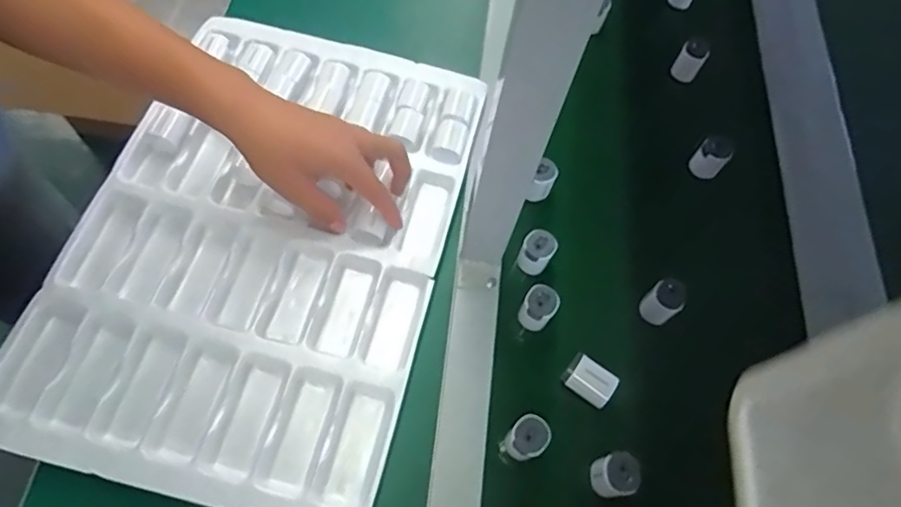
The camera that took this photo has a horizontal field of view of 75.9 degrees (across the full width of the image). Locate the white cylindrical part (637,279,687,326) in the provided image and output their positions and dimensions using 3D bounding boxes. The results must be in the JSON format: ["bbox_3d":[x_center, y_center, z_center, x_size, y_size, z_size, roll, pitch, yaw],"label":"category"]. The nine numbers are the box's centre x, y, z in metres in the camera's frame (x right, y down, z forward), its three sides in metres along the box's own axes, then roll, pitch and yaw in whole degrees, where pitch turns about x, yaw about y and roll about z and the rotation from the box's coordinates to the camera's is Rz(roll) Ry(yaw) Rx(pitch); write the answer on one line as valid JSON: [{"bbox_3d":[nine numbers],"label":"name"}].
[{"bbox_3d":[0.198,0.045,0.537,0.037,0.041,0.031,-34,70,-16],"label":"white cylindrical part"}]

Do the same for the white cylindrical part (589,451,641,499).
[{"bbox_3d":[0.132,0.178,0.463,0.030,0.035,0.032,1,64,-2],"label":"white cylindrical part"}]

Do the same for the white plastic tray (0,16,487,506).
[{"bbox_3d":[-0.166,-0.020,0.531,0.310,0.046,0.449,13,65,4],"label":"white plastic tray"}]

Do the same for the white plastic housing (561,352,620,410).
[{"bbox_3d":[0.121,0.113,0.506,0.042,0.029,0.029,35,68,14],"label":"white plastic housing"}]

